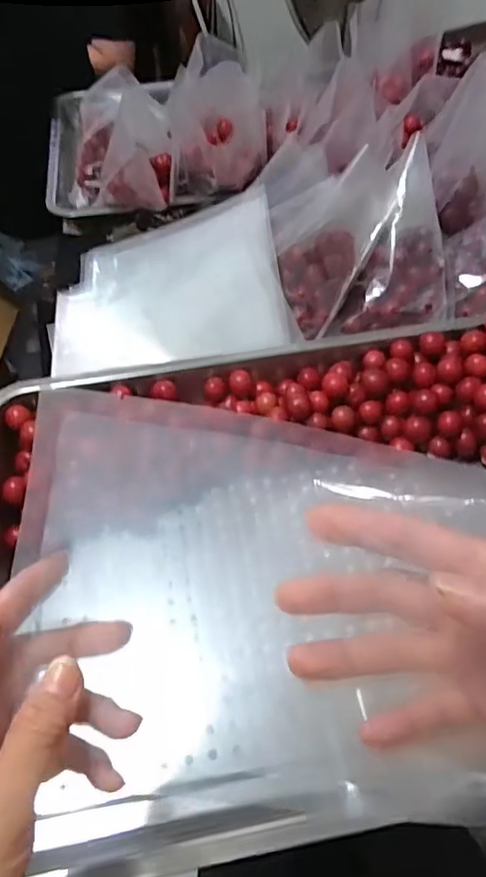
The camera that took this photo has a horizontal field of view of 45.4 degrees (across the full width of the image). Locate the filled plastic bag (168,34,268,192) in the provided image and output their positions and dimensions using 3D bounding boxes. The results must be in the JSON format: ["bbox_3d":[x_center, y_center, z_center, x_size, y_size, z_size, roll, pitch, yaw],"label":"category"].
[{"bbox_3d":[-0.037,-0.372,0.704,0.090,0.154,0.116,-18,52,-12],"label":"filled plastic bag"}]

